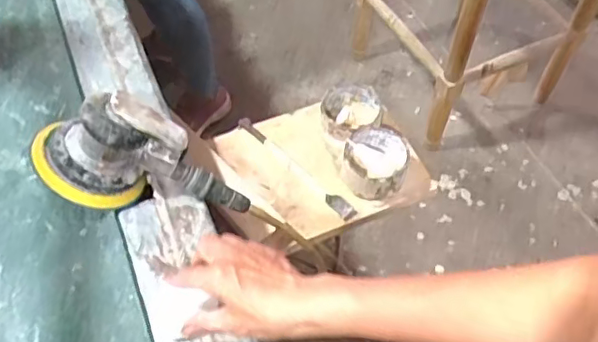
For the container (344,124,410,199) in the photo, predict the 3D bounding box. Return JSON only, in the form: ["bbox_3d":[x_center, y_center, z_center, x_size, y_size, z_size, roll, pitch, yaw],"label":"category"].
[{"bbox_3d":[0.099,-0.011,0.761,0.082,0.043,0.099,17,56,10],"label":"container"}]

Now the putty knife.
[{"bbox_3d":[-0.007,-0.007,0.779,0.021,0.009,0.214,-38,64,-24],"label":"putty knife"}]

